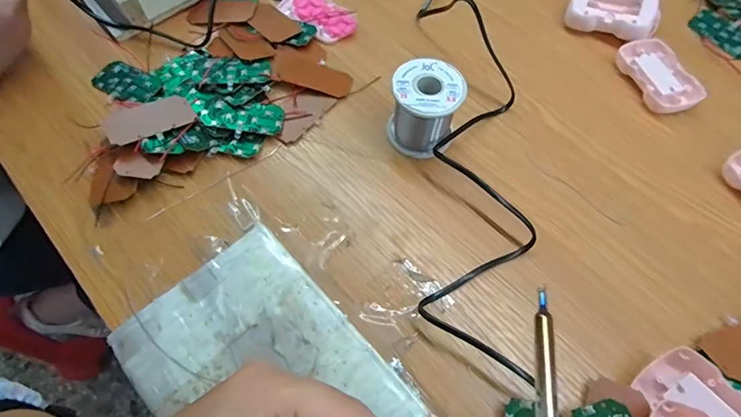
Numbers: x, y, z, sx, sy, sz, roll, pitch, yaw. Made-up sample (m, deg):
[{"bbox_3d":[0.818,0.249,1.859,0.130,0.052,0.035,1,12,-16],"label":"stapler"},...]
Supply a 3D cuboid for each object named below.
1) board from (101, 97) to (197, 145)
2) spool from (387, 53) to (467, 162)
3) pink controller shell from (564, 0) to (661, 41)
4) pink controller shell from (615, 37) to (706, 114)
[{"bbox_3d":[-0.200,-0.080,0.392,0.076,0.006,0.035,-19,69,-11],"label":"board"},{"bbox_3d":[0.048,-0.088,0.388,0.060,0.062,0.061,0,64,0],"label":"spool"},{"bbox_3d":[0.260,-0.209,0.467,0.091,0.031,0.049,20,66,9],"label":"pink controller shell"},{"bbox_3d":[0.290,-0.134,0.439,0.055,0.012,0.086,-12,65,-6],"label":"pink controller shell"}]

